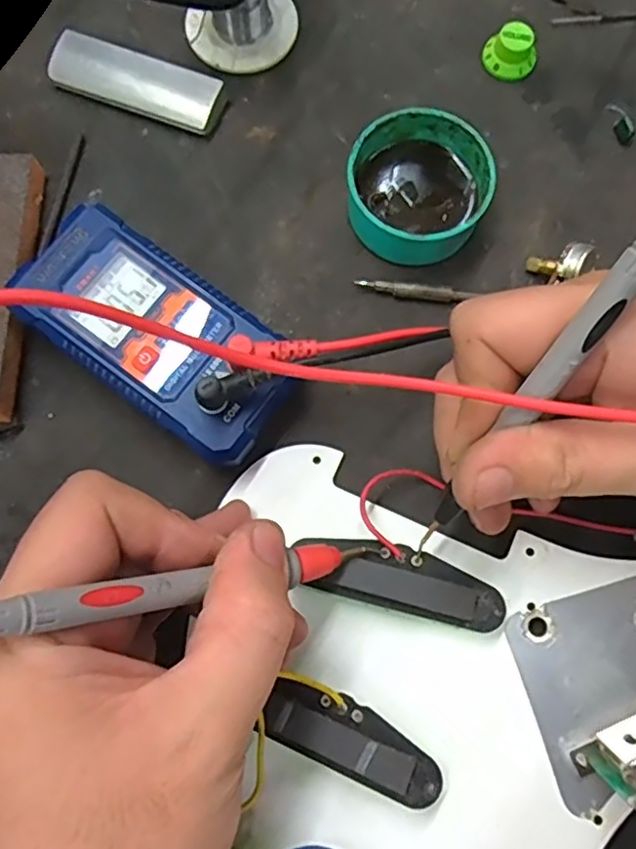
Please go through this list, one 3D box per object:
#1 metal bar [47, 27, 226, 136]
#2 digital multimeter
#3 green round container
[{"bbox_3d":[-0.085,-0.159,0.289,0.080,0.012,0.026,20,78,4],"label":"metal bar"},{"bbox_3d":[-0.064,-0.035,0.253,0.113,0.027,0.056,36,79,7],"label":"digital multimeter"},{"bbox_3d":[0.043,-0.103,0.270,0.060,0.027,0.056,0,77,-1],"label":"green round container"}]

